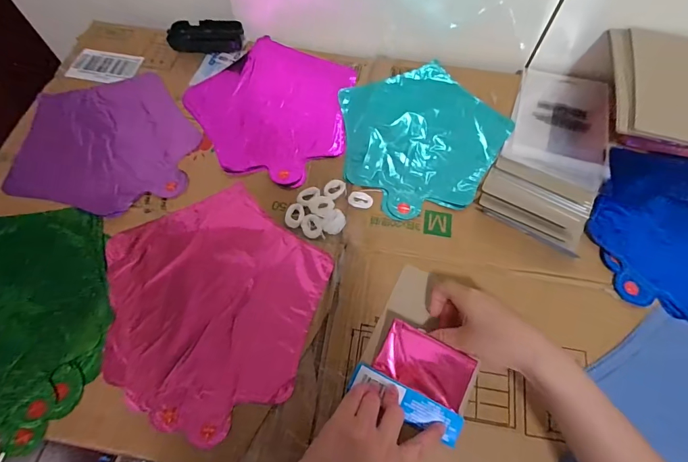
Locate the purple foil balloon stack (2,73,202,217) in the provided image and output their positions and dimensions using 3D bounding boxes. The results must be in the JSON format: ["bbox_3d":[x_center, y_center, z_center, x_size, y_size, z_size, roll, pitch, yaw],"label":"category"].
[{"bbox_3d":[-0.304,-0.120,0.505,0.220,0.014,0.215,3,64,1],"label":"purple foil balloon stack"}]

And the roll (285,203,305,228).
[{"bbox_3d":[-0.059,-0.019,0.462,0.022,0.008,0.030,14,64,6],"label":"roll"}]

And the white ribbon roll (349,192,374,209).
[{"bbox_3d":[0.021,-0.037,0.470,0.029,0.010,0.019,8,64,3],"label":"white ribbon roll"}]

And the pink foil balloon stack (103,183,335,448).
[{"bbox_3d":[-0.146,0.074,0.422,0.238,0.014,0.228,34,68,15],"label":"pink foil balloon stack"}]

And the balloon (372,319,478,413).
[{"bbox_3d":[0.080,0.133,0.383,0.089,0.005,0.056,26,101,17],"label":"balloon"}]

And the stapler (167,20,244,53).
[{"bbox_3d":[-0.210,-0.296,0.591,0.110,0.031,0.037,1,64,-1],"label":"stapler"}]

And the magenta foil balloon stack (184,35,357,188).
[{"bbox_3d":[-0.091,-0.179,0.550,0.229,0.015,0.233,41,70,17],"label":"magenta foil balloon stack"}]

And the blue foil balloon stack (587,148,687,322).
[{"bbox_3d":[0.424,0.001,0.470,0.243,0.020,0.222,10,64,4],"label":"blue foil balloon stack"}]

